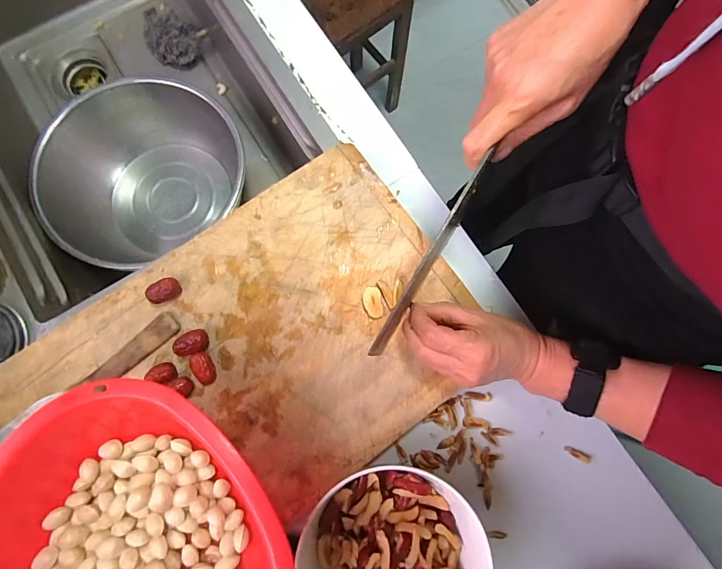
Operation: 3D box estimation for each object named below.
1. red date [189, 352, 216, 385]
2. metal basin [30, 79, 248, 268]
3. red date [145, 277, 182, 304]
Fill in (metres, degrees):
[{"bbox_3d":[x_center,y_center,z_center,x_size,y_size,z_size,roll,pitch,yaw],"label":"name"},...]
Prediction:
[{"bbox_3d":[-0.150,0.080,0.353,0.021,0.018,0.029,-23,81,-5],"label":"red date"},{"bbox_3d":[-0.317,-0.160,0.571,0.277,0.119,0.248,-40,83,-8],"label":"metal basin"},{"bbox_3d":[-0.192,0.007,0.363,0.029,0.018,0.021,-17,81,-4],"label":"red date"}]

